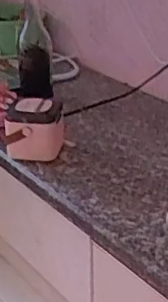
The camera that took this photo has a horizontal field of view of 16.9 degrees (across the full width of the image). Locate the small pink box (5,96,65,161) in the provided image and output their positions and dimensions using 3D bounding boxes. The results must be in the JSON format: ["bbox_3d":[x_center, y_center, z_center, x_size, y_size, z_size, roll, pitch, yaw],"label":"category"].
[{"bbox_3d":[-0.084,-0.045,1.010,0.101,0.089,0.101,3,32,4],"label":"small pink box"}]

